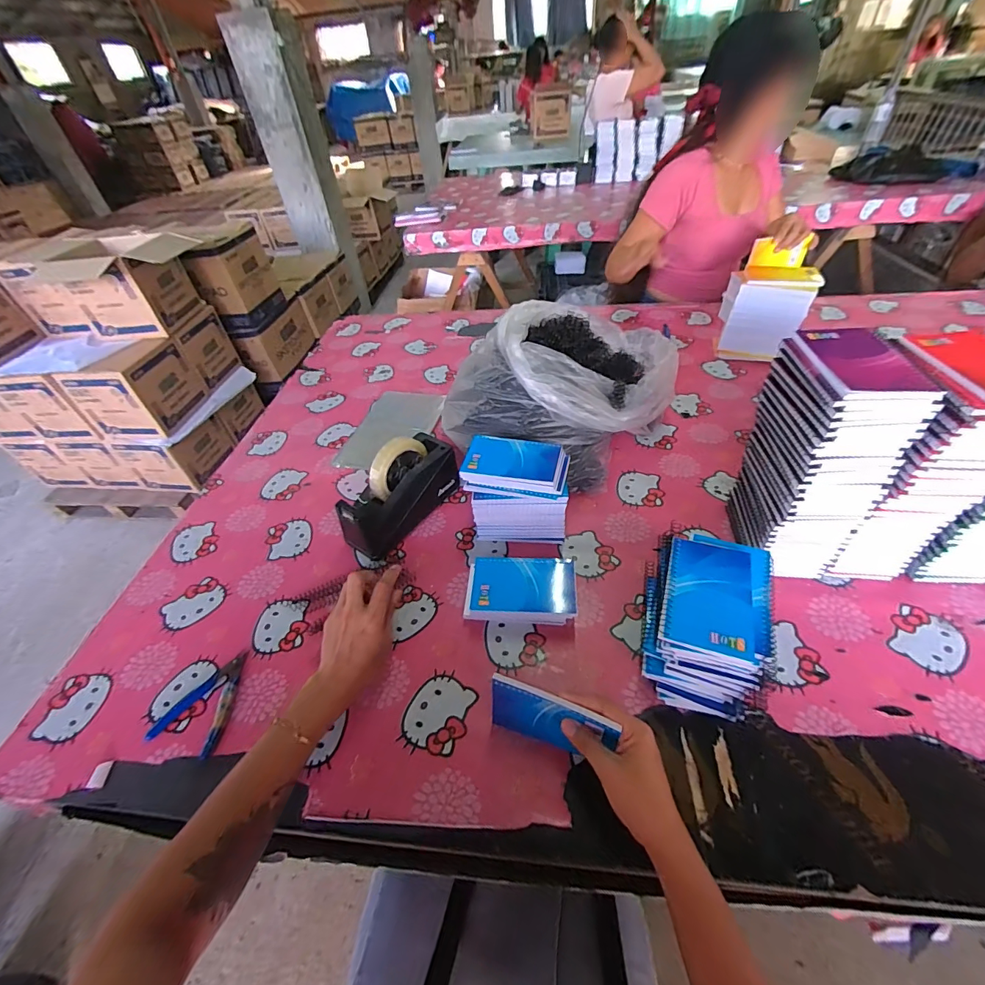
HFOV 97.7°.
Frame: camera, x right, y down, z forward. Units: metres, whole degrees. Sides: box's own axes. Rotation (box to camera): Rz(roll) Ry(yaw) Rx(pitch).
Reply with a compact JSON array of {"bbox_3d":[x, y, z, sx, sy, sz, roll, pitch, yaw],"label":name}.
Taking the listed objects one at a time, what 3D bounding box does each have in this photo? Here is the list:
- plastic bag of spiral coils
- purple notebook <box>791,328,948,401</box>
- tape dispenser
[{"bbox_3d":[0.133,-0.201,0.764,0.340,0.228,0.343,15,49,21],"label":"plastic bag of spiral coils"},{"bbox_3d":[0.371,-0.135,0.433,0.091,0.010,0.133,1,46,8],"label":"purple notebook"},{"bbox_3d":[-0.146,-0.006,0.672,0.072,0.127,0.202,28,55,30],"label":"tape dispenser"}]

